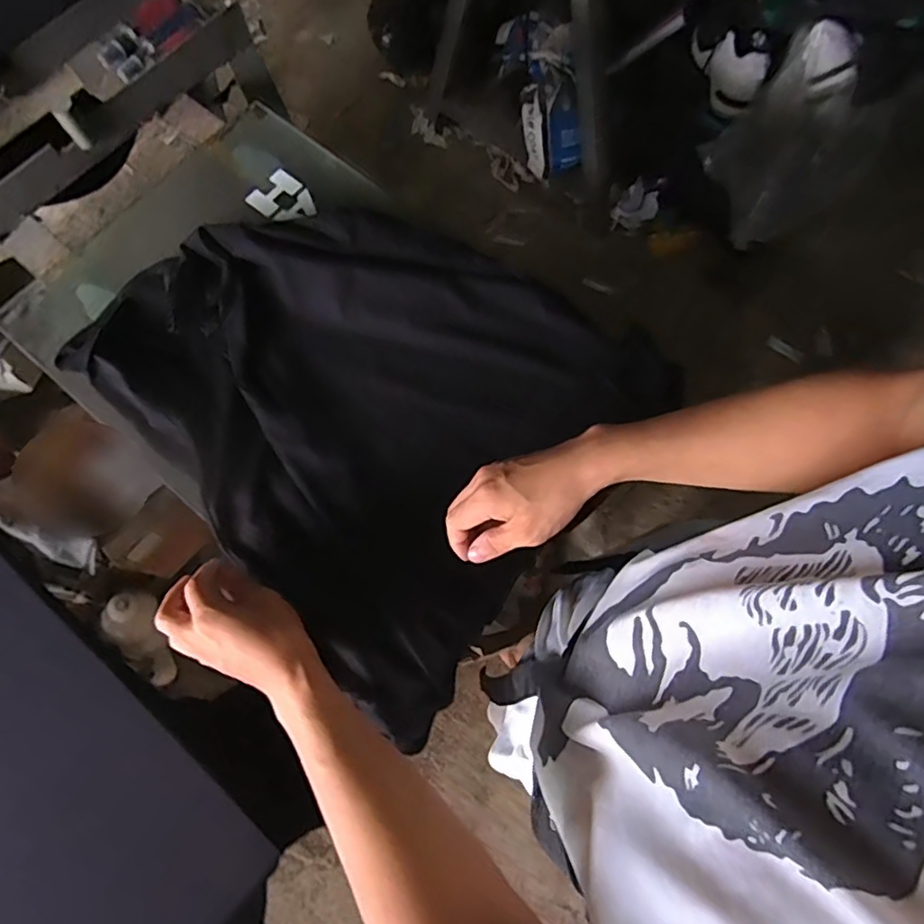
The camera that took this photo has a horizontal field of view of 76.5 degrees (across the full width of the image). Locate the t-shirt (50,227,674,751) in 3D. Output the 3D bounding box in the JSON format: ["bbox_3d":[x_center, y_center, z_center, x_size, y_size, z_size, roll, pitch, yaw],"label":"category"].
[{"bbox_3d":[-0.108,-0.077,0.594,0.502,0.064,0.418,37,76,11],"label":"t-shirt"}]

